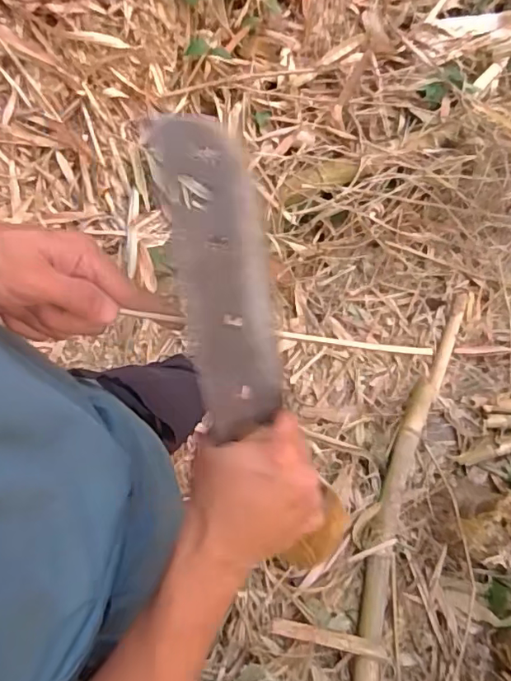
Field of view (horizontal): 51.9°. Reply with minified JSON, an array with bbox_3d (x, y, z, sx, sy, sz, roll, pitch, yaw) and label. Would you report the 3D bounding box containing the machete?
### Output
[{"bbox_3d":[-0.001,0.027,0.372,0.073,0.032,0.348,-21,116,-9],"label":"machete"}]

